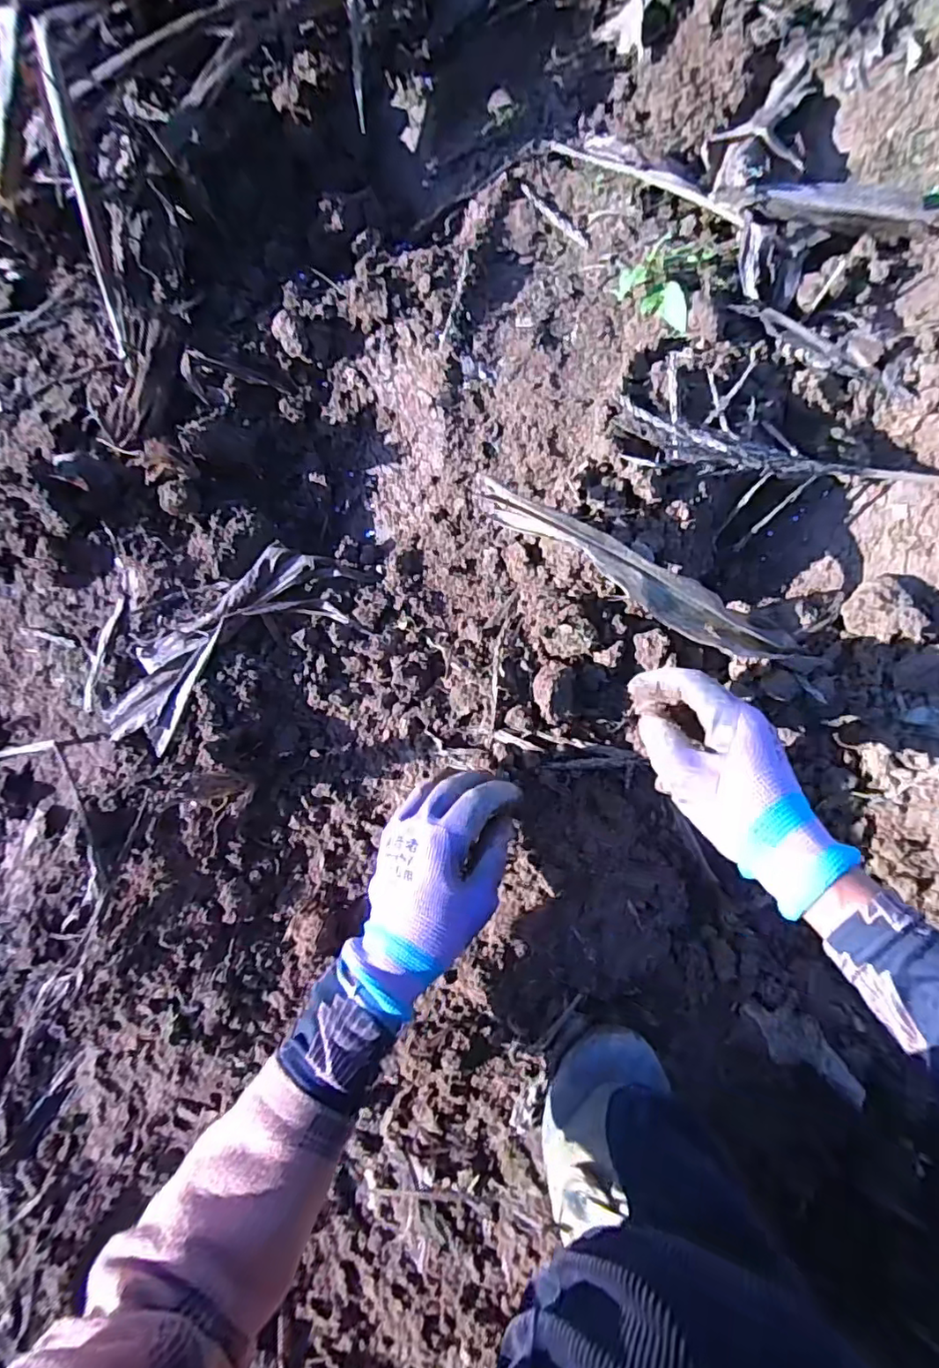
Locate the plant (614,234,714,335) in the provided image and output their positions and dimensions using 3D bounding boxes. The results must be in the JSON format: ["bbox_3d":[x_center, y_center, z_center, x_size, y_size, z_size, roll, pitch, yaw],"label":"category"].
[{"bbox_3d":[0.157,-0.336,0.468,0.065,0.028,0.091,19,91,8],"label":"plant"}]

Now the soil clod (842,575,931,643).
[{"bbox_3d":[0.307,-0.057,0.432,0.046,0.031,0.051,-1,88,8],"label":"soil clod"}]

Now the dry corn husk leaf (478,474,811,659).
[{"bbox_3d":[0.122,-0.074,0.422,0.260,0.036,0.034,27,92,-7],"label":"dry corn husk leaf"}]

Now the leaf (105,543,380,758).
[{"bbox_3d":[-0.204,-0.034,0.498,0.249,0.042,0.083,-40,83,5],"label":"leaf"}]

